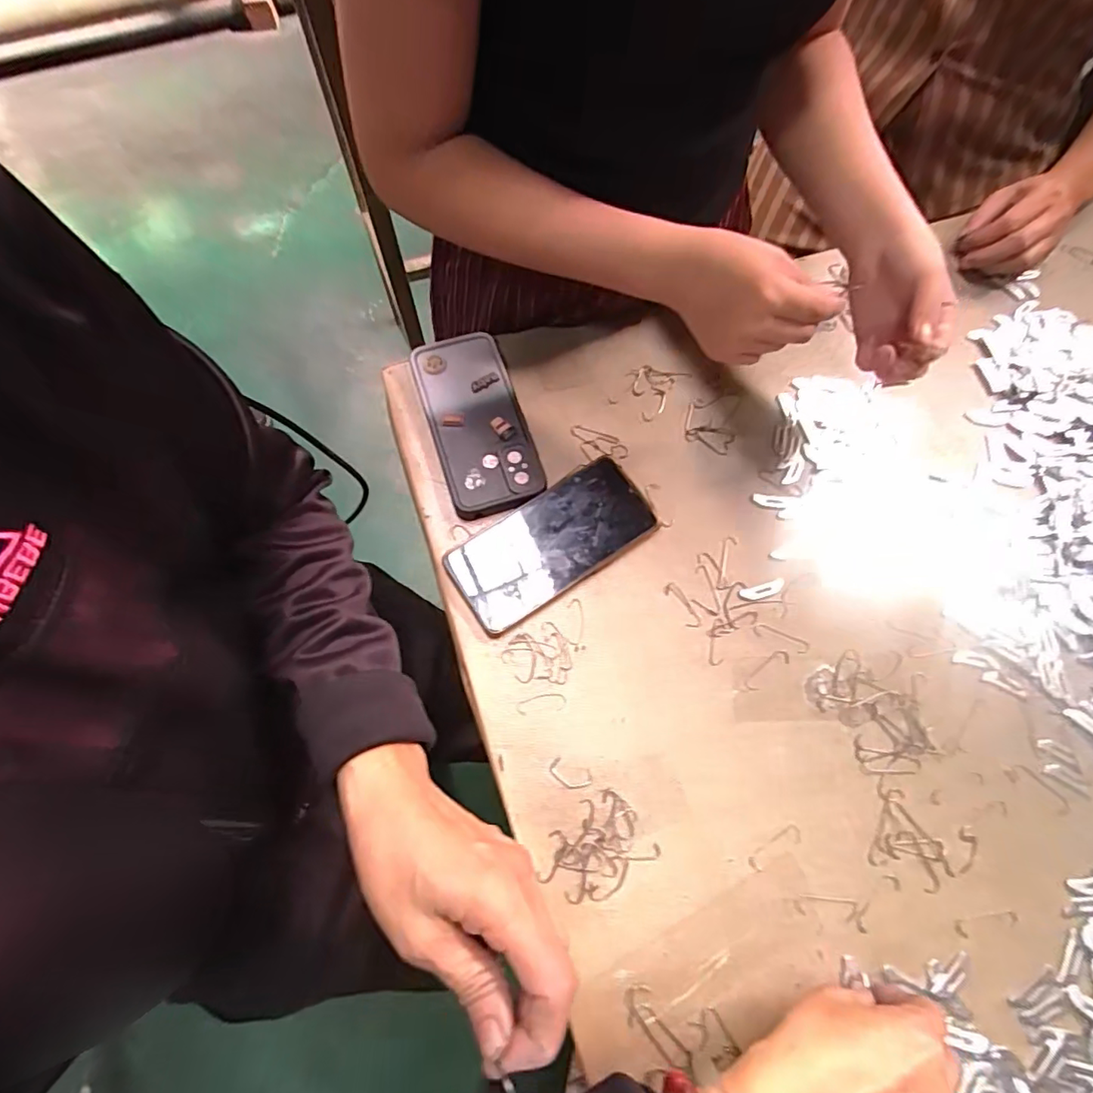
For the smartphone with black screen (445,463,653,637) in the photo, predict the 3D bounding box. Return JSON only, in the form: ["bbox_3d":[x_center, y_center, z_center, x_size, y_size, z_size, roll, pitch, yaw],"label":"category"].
[{"bbox_3d":[0.005,-0.003,0.439,0.164,0.017,0.075,-32,74,-13],"label":"smartphone with black screen"}]

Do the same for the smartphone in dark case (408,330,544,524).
[{"bbox_3d":[-0.062,-0.109,0.476,0.079,0.018,0.174,-17,71,-8],"label":"smartphone in dark case"}]

